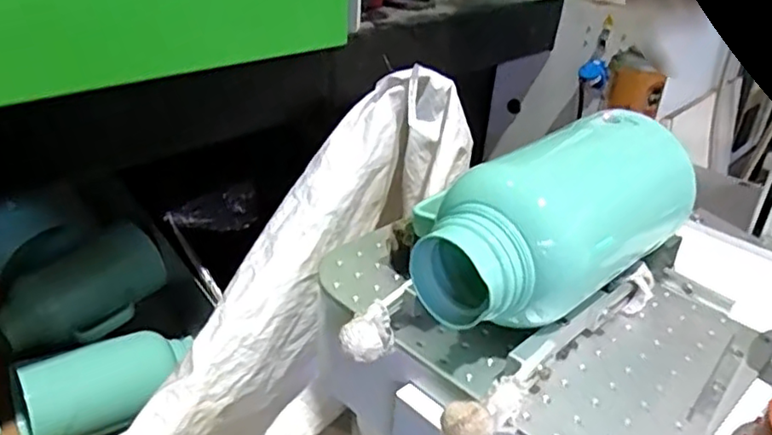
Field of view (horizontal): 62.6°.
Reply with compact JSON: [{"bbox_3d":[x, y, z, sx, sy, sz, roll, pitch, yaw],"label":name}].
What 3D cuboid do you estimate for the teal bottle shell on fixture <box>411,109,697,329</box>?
[{"bbox_3d":[0.139,-0.005,0.510,0.256,0.109,0.104,-21,37,-37],"label":"teal bottle shell on fixture"}]

